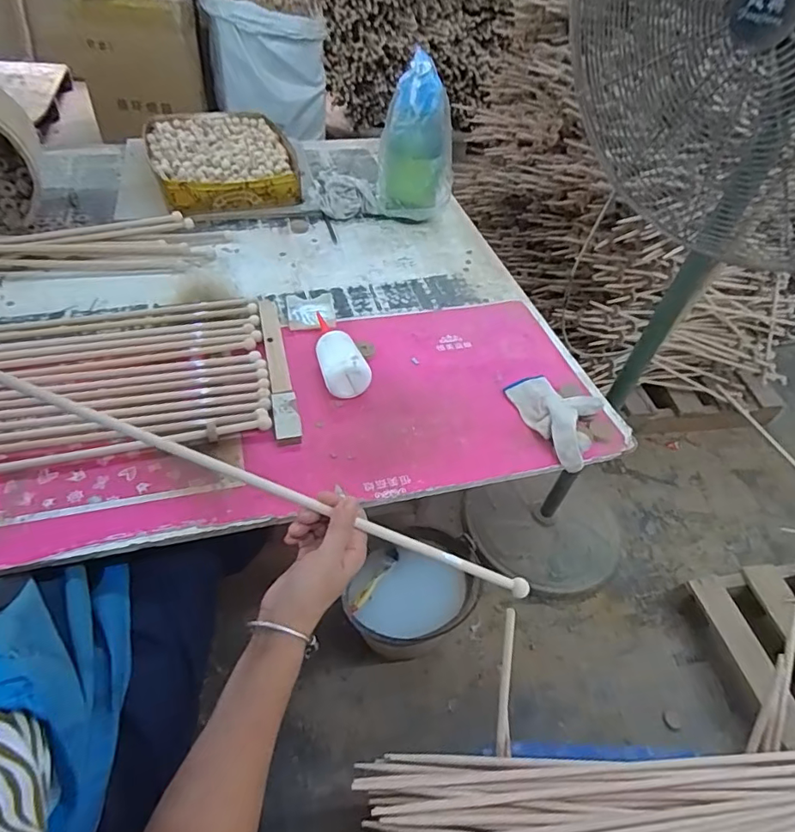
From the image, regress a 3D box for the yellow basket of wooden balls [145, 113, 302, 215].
[{"bbox_3d":[-0.381,-0.564,1.142,0.300,0.065,0.371,-11,51,-17],"label":"yellow basket of wooden balls"}]

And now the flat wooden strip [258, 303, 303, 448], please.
[{"bbox_3d":[-0.175,-0.078,0.754,0.032,0.017,0.296,-7,50,-14],"label":"flat wooden strip"}]

